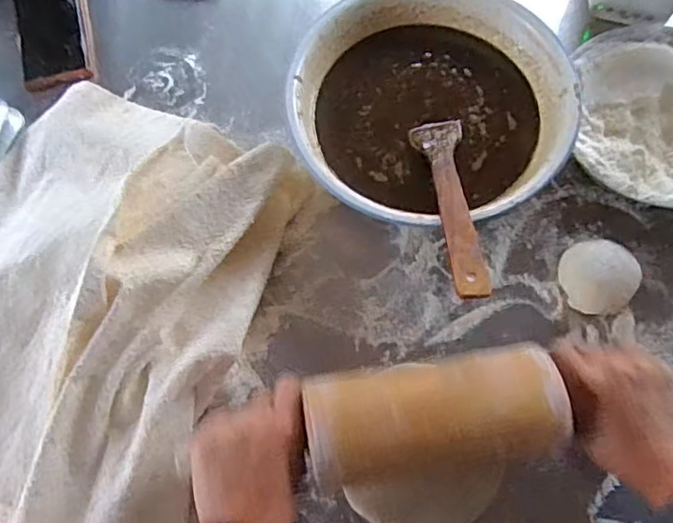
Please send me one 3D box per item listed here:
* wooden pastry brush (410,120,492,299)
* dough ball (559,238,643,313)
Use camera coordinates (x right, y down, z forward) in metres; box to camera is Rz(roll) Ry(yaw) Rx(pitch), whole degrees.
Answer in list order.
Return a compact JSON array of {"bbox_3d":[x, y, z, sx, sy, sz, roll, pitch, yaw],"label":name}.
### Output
[{"bbox_3d":[0.095,-0.051,0.480,0.041,0.007,0.196,-4,50,1],"label":"wooden pastry brush"},{"bbox_3d":[0.224,0.013,0.506,0.057,0.044,0.066,-30,71,-9],"label":"dough ball"}]

